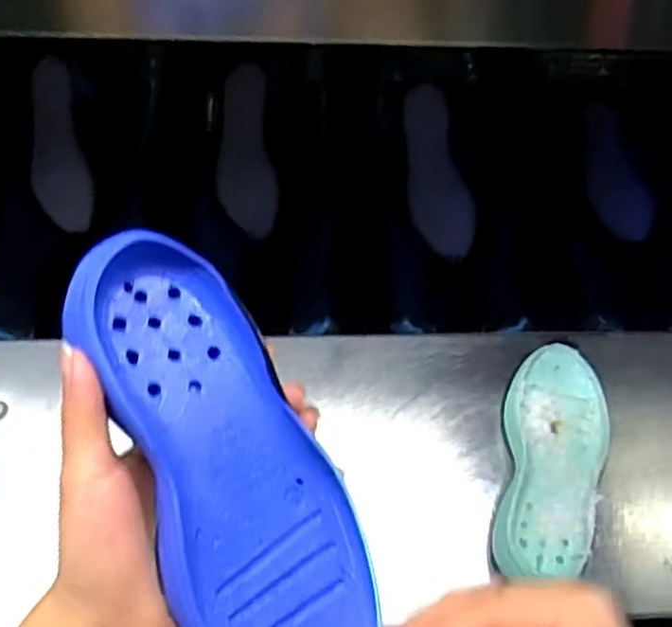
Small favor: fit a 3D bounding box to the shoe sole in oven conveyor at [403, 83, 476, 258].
[{"bbox_3d":[0.104,-0.153,0.746,0.059,0.016,0.188,-7,77,-9],"label":"shoe sole in oven conveyor"}]

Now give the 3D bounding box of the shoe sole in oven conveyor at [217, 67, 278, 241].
[{"bbox_3d":[-0.095,-0.168,0.736,0.059,0.009,0.183,-9,77,8],"label":"shoe sole in oven conveyor"}]

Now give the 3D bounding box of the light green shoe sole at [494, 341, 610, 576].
[{"bbox_3d":[0.172,0.117,0.564,0.079,0.034,0.185,15,61,0],"label":"light green shoe sole"}]

